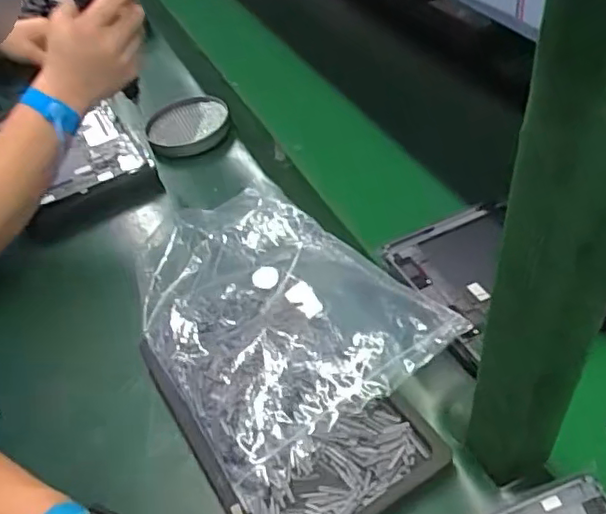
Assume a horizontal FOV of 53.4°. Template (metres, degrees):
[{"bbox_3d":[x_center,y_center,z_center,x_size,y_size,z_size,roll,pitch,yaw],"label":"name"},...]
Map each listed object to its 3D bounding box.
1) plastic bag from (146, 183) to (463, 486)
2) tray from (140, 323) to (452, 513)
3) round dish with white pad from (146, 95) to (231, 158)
[{"bbox_3d":[-0.032,0.043,0.545,0.210,0.035,0.275,-30,49,-23],"label":"plastic bag"},{"bbox_3d":[-0.018,0.109,0.474,0.151,0.029,0.222,-26,47,-19],"label":"tray"},{"bbox_3d":[-0.154,-0.177,0.809,0.108,0.027,0.121,-9,44,-3],"label":"round dish with white pad"}]

